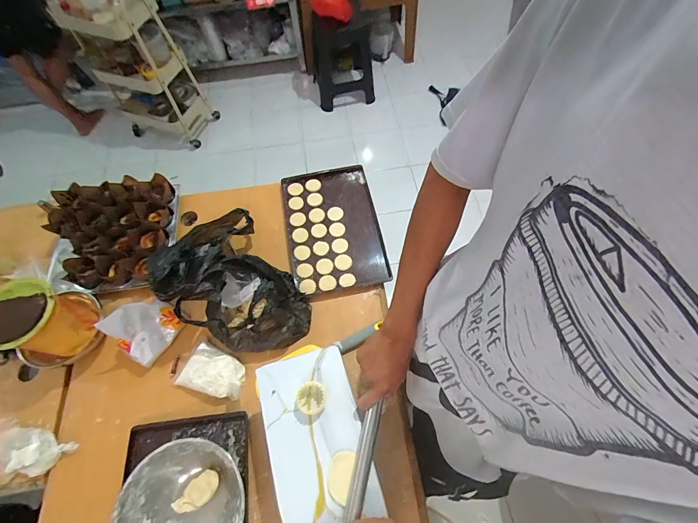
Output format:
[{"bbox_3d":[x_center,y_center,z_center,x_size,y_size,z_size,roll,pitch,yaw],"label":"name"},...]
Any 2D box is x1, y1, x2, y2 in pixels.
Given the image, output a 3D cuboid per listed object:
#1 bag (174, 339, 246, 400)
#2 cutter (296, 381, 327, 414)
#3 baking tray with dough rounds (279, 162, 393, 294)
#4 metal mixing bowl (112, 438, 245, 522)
[{"bbox_3d":[-0.303,0.231,0.713,0.162,0.041,0.101,14,66,8],"label":"bag"},{"bbox_3d":[-0.065,0.232,0.564,0.052,0.026,0.053,-1,64,2],"label":"cutter"},{"bbox_3d":[-0.045,-0.096,0.883,0.242,0.033,0.364,-10,64,-3],"label":"baking tray with dough rounds"},{"bbox_3d":[-0.294,0.444,0.591,0.206,0.079,0.211,-1,64,2],"label":"metal mixing bowl"}]

